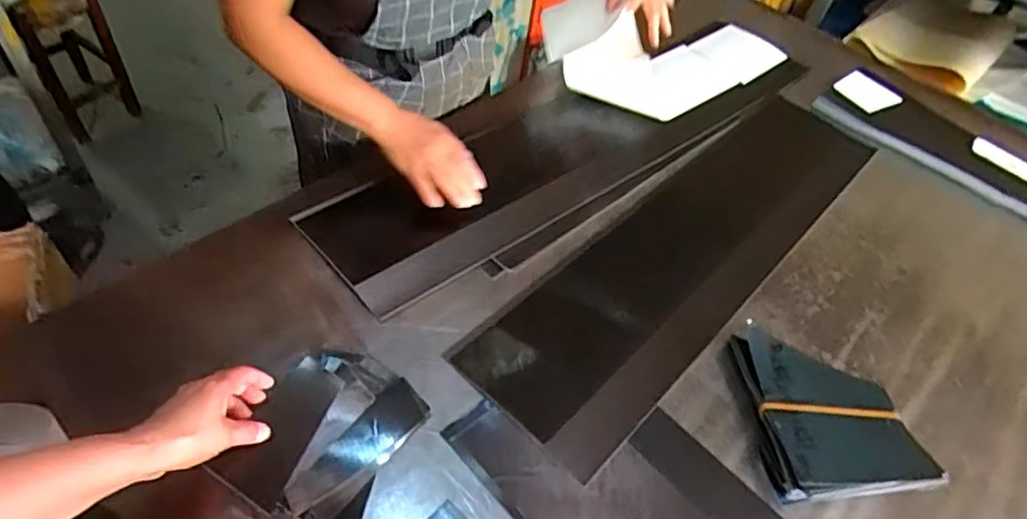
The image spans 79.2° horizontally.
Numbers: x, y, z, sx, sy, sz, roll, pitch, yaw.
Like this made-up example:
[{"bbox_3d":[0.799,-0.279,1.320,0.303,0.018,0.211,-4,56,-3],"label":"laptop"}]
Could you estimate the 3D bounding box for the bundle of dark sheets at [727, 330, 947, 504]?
[{"bbox_3d":[0.345,0.165,0.690,0.159,0.062,0.199,3,49,-7],"label":"bundle of dark sheets"}]

